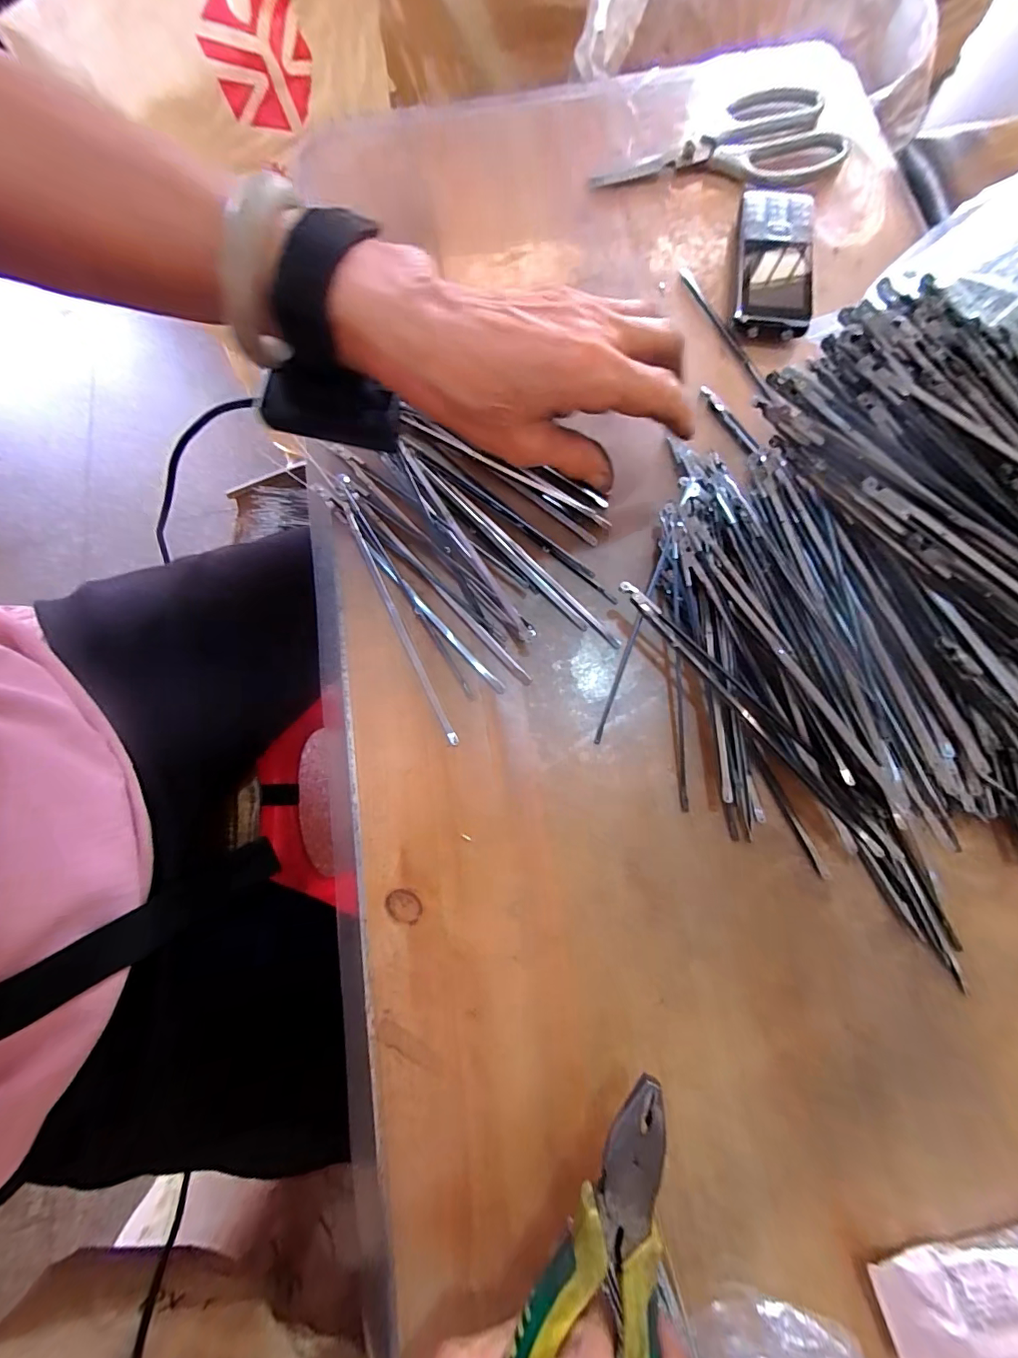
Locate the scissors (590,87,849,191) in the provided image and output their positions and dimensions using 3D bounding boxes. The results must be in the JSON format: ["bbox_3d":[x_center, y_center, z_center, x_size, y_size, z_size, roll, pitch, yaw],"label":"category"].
[{"bbox_3d":[0.161,-0.424,0.379,0.192,0.013,0.088,-14,76,-2],"label":"scissors"}]

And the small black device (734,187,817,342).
[{"bbox_3d":[0.191,-0.301,0.340,0.051,0.019,0.123,9,75,10],"label":"small black device"}]

